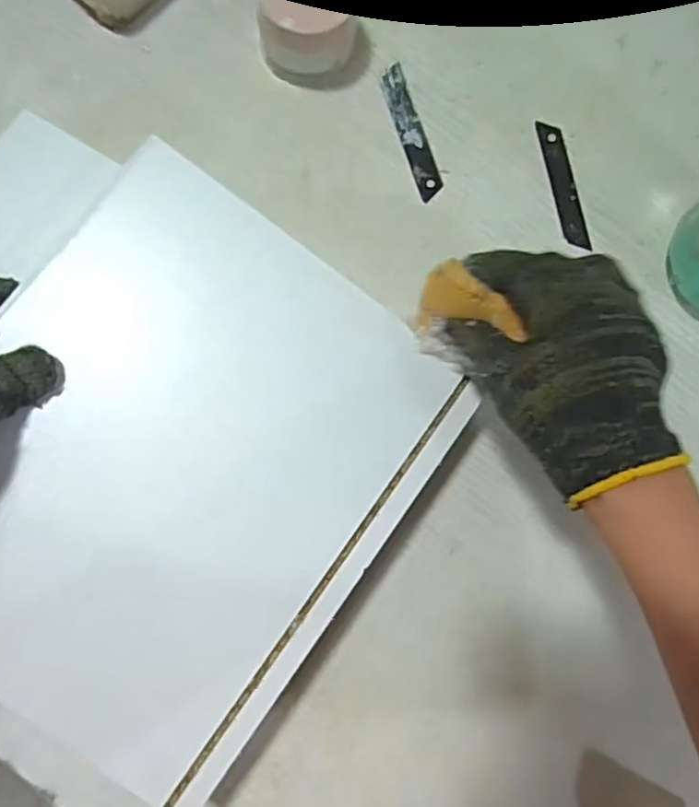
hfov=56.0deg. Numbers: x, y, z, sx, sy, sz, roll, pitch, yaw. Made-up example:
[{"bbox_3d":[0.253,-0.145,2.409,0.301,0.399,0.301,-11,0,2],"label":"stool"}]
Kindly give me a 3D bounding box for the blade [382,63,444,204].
[{"bbox_3d":[0.042,-0.184,0.444,0.017,0.004,0.095,-18,83,-6],"label":"blade"}]

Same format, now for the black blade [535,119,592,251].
[{"bbox_3d":[0.146,-0.148,0.448,0.018,0.004,0.090,-10,84,-12],"label":"black blade"}]

